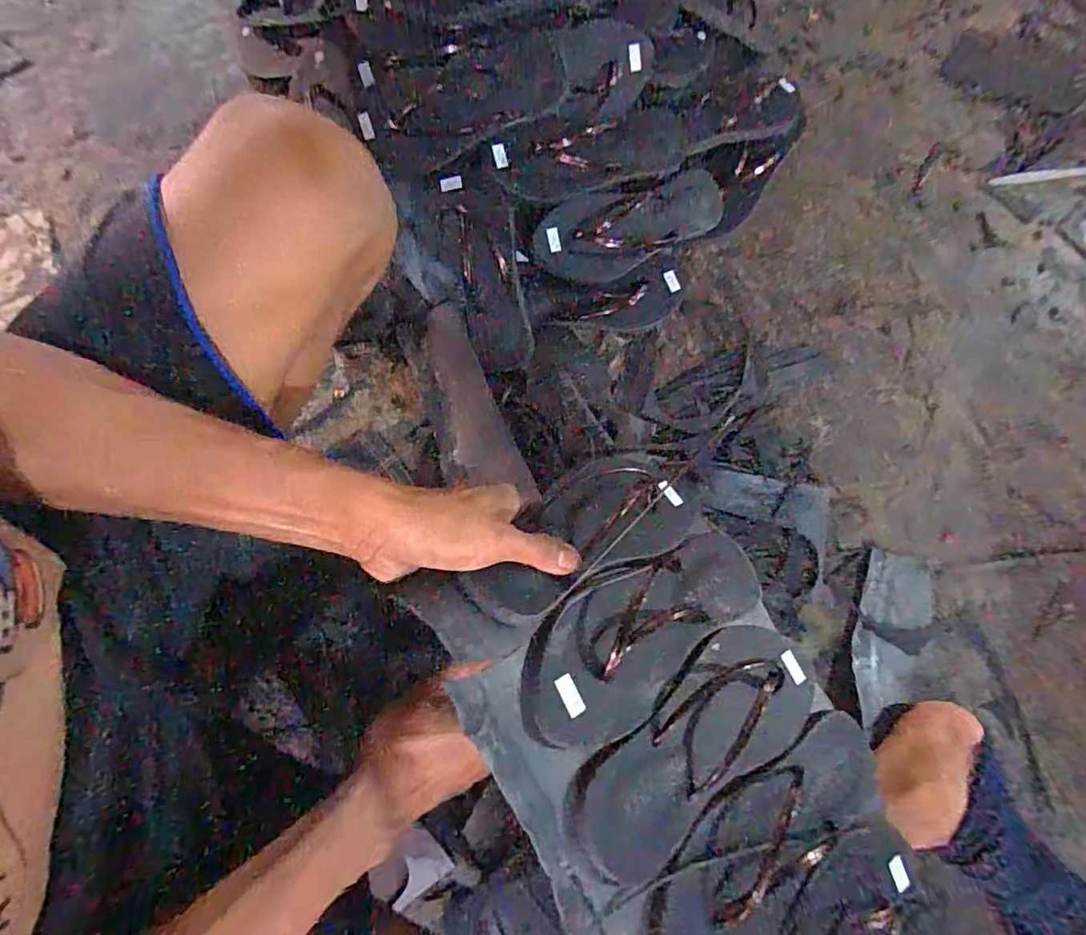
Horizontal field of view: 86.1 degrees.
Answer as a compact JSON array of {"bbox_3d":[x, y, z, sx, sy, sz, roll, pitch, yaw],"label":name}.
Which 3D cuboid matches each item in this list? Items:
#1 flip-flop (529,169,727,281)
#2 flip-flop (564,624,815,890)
[{"bbox_3d":[0.112,-0.284,0.693,0.251,0.030,0.091,-20,110,-17],"label":"flip-flop"},{"bbox_3d":[0.110,0.182,0.397,0.223,0.031,0.086,-26,71,-30],"label":"flip-flop"}]

